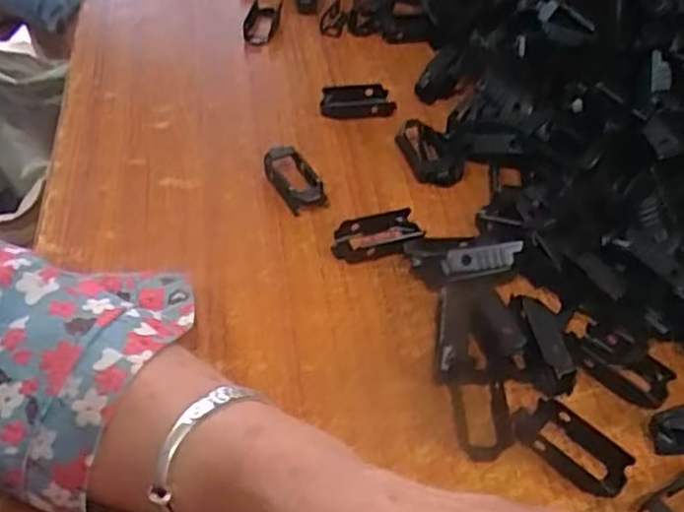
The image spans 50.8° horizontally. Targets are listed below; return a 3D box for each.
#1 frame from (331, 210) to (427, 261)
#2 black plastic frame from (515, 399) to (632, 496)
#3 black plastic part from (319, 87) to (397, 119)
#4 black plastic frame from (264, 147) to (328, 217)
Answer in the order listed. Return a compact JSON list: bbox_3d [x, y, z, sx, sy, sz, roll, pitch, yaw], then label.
[{"bbox_3d":[0.020,-0.010,0.393,0.051,0.012,0.024,-12,47,-16],"label":"frame"},{"bbox_3d":[0.098,0.081,0.310,0.049,0.008,0.026,32,51,25],"label":"black plastic frame"},{"bbox_3d":[0.011,-0.102,0.478,0.048,0.013,0.023,-4,45,-8],"label":"black plastic part"},{"bbox_3d":[-0.027,-0.044,0.412,0.023,0.014,0.045,-18,49,-21],"label":"black plastic frame"}]

